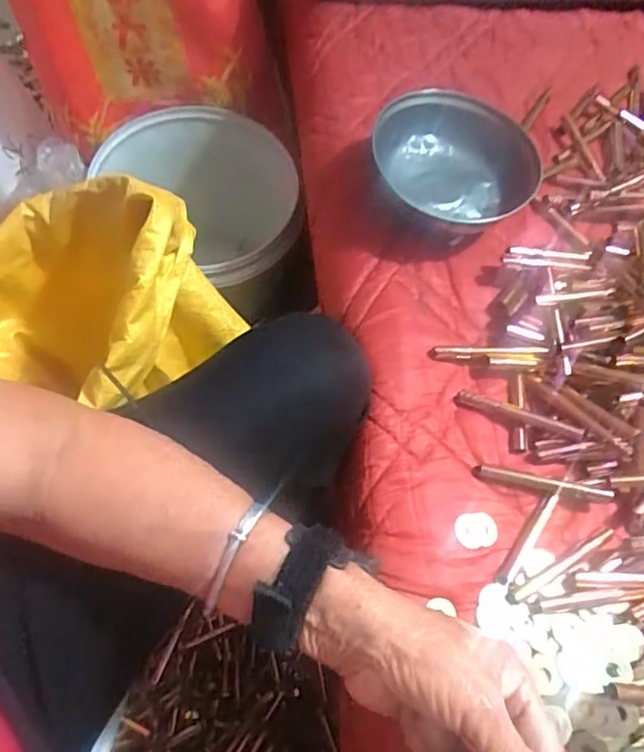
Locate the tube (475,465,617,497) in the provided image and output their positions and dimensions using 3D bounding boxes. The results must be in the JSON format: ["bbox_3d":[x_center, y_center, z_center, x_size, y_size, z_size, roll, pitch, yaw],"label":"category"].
[{"bbox_3d":[0.157,0.076,0.406,0.095,0.009,0.010,15,64,1],"label":"tube"}]

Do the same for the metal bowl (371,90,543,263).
[{"bbox_3d":[0.110,-0.175,0.492,0.137,0.051,0.152,7,64,-3],"label":"metal bowl"}]

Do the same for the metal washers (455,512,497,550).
[{"bbox_3d":[0.106,0.106,0.390,0.029,0.005,0.023,-5,66,-8],"label":"metal washers"}]

